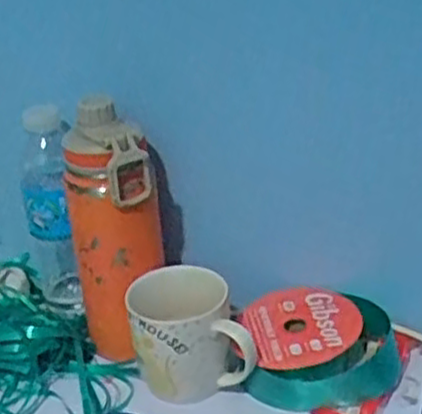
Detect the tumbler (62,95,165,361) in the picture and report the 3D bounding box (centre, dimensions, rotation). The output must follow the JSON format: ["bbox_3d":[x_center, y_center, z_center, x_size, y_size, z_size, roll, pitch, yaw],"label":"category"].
[{"bbox_3d":[-0.081,0.025,0.656,0.076,0.218,0.067,-9,28,-9],"label":"tumbler"}]

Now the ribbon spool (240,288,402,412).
[{"bbox_3d":[0.091,0.116,0.646,0.135,0.048,0.111,0,28,8],"label":"ribbon spool"}]

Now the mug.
[{"bbox_3d":[-0.016,0.106,0.633,0.101,0.088,0.073,-3,28,2],"label":"mug"}]

